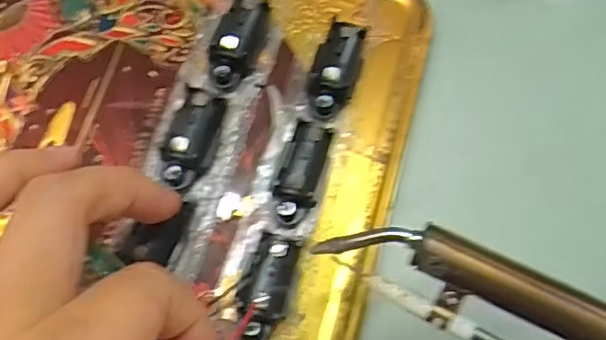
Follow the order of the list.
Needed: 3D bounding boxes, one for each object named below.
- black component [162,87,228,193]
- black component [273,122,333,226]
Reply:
[{"bbox_3d":[-0.038,-0.011,0.208,0.016,0.006,0.036,16,76,3],"label":"black component"},{"bbox_3d":[-0.001,0.002,0.203,0.013,0.013,0.033,18,76,4],"label":"black component"}]

